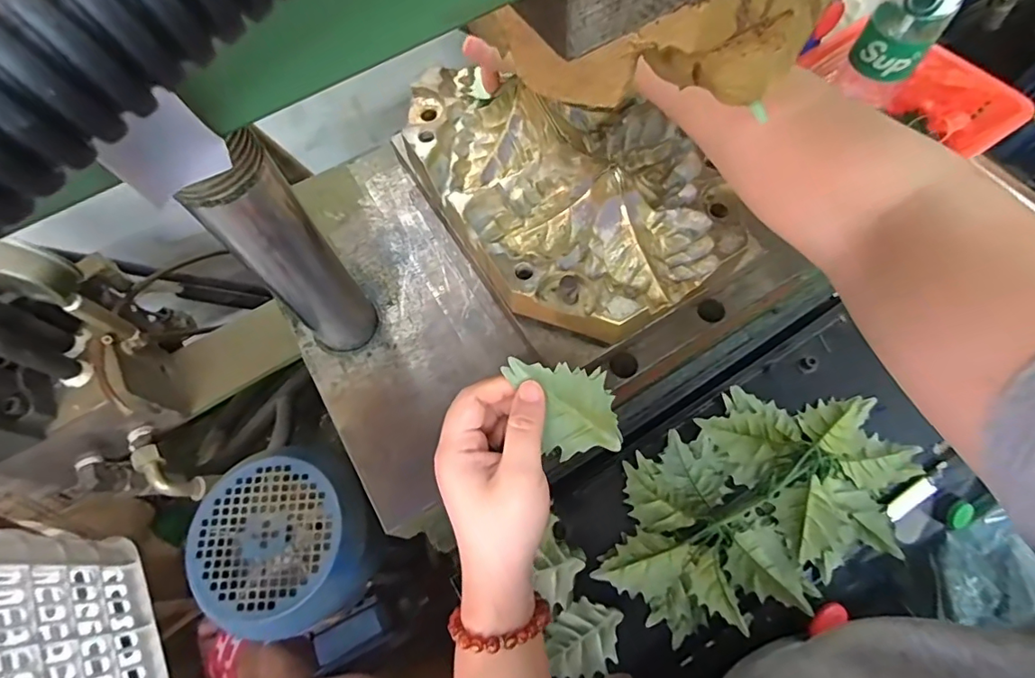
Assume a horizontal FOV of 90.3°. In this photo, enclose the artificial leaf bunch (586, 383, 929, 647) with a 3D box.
[{"bbox_3d":[0.208,0.138,0.449,0.293,0.038,0.165,-27,68,-8],"label":"artificial leaf bunch"}]

